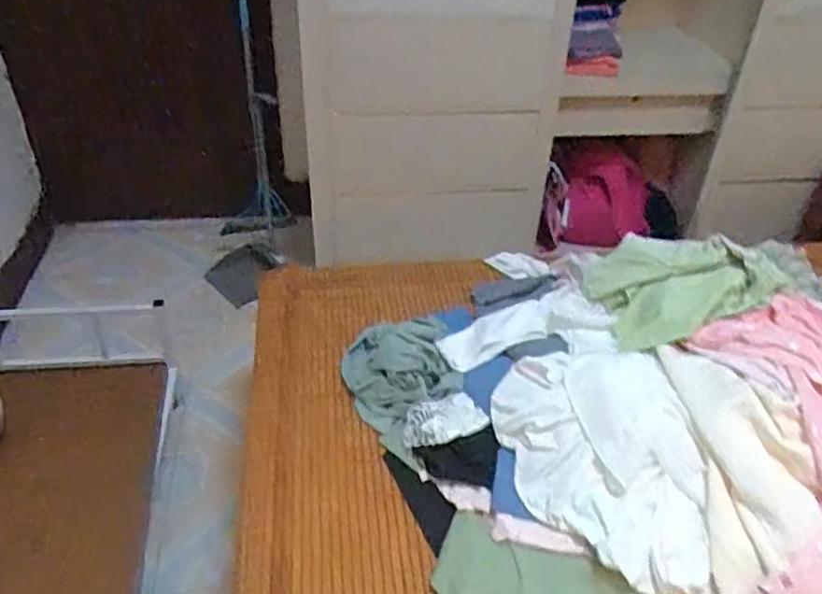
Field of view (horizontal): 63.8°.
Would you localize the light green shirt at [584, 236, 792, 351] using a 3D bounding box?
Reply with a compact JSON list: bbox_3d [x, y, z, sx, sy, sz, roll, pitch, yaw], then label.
[{"bbox_3d":[0.502,-0.026,1.153,0.345,0.107,0.221,-6,40,-11],"label":"light green shirt"}]

